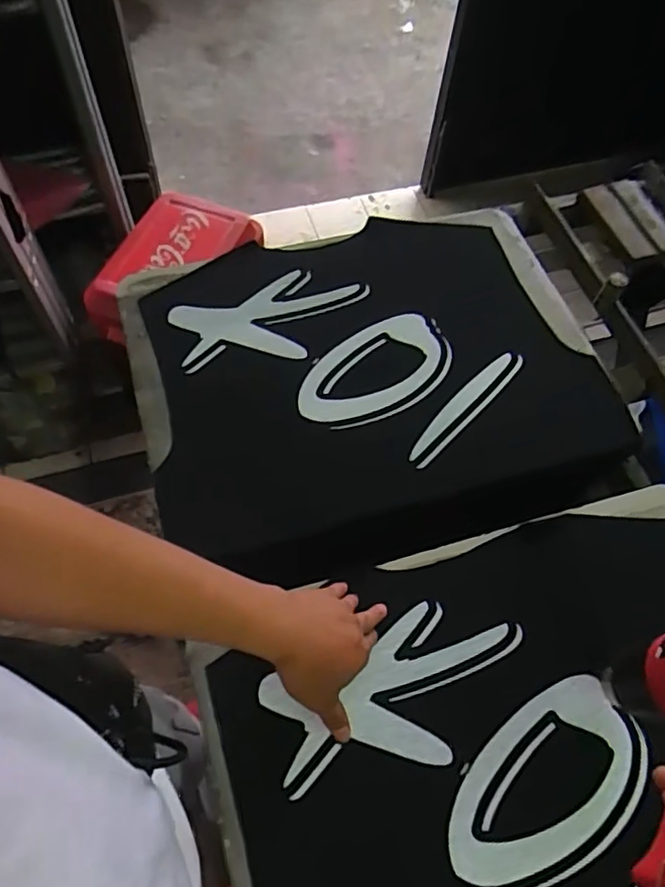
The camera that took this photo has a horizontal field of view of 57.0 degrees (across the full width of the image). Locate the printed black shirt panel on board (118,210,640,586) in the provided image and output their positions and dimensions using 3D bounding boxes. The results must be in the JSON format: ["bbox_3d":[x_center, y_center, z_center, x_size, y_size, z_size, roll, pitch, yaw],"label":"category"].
[{"bbox_3d":[0.045,-0.090,0.740,0.541,0.017,0.441,-16,63,-12],"label":"printed black shirt panel on board"}]

